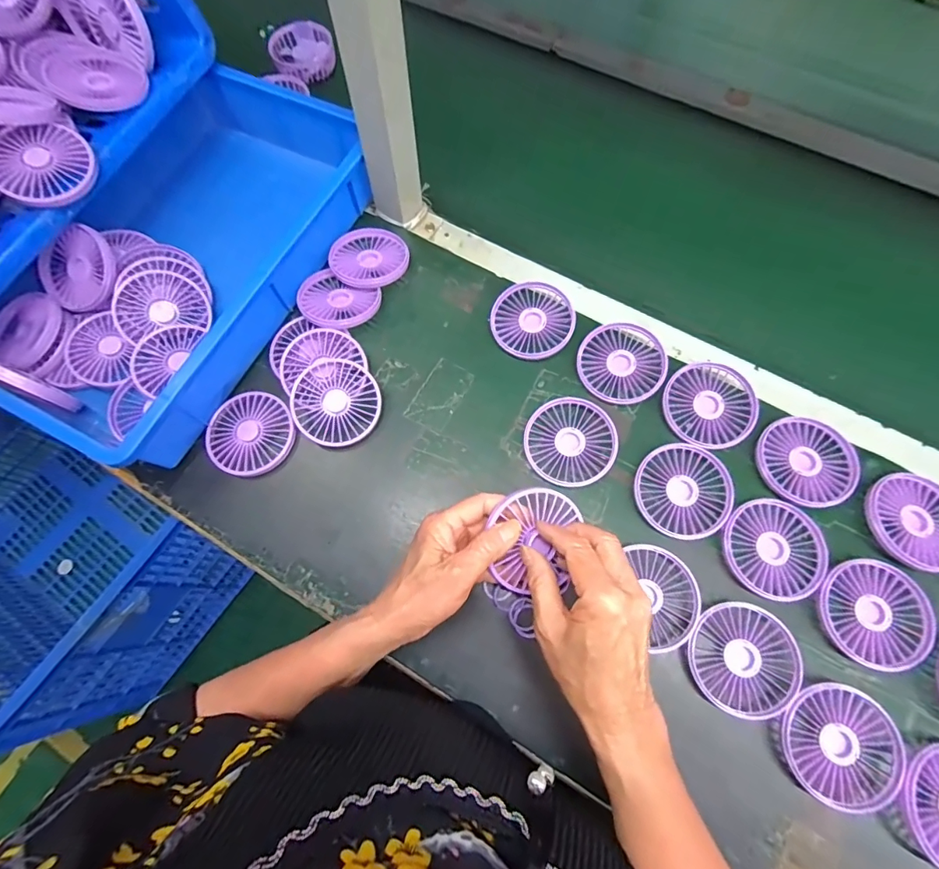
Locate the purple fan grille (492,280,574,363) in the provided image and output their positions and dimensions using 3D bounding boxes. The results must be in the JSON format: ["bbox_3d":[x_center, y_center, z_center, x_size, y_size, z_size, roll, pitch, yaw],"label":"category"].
[{"bbox_3d":[0.068,-0.124,0.491,0.084,0.017,0.086,0,71,0],"label":"purple fan grille"}]

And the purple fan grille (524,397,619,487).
[{"bbox_3d":[0.100,0.007,0.449,0.086,0.014,0.087,0,71,0],"label":"purple fan grille"}]

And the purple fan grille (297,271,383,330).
[{"bbox_3d":[-0.144,-0.142,0.498,0.083,0.028,0.069,26,73,9],"label":"purple fan grille"}]

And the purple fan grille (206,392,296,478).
[{"bbox_3d":[-0.222,-0.001,0.462,0.083,0.018,0.084,-41,76,-12],"label":"purple fan grille"}]

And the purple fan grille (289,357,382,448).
[{"bbox_3d":[-0.135,-0.032,0.457,0.085,0.006,0.085,1,86,-8],"label":"purple fan grille"}]

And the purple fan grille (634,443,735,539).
[{"bbox_3d":[0.201,0.052,0.428,0.087,0.009,0.084,-6,71,-2],"label":"purple fan grille"}]

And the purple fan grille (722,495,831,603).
[{"bbox_3d":[0.277,0.103,0.411,0.087,0.007,0.085,0,71,0],"label":"purple fan grille"}]

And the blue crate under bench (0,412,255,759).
[{"bbox_3d":[-0.880,0.223,0.944,0.658,0.404,0.439,30,74,10],"label":"blue crate under bench"}]

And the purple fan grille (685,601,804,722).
[{"bbox_3d":[0.231,0.189,0.382,0.085,0.015,0.085,35,75,11],"label":"purple fan grille"}]

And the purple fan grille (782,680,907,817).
[{"bbox_3d":[0.297,0.250,0.367,0.085,0.021,0.086,0,71,0],"label":"purple fan grille"}]

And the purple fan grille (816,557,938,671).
[{"bbox_3d":[0.350,0.154,0.390,0.083,0.011,0.088,0,71,0],"label":"purple fan grille"}]

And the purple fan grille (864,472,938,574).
[{"bbox_3d":[0.407,0.081,0.411,0.086,0.020,0.081,0,71,0],"label":"purple fan grille"}]

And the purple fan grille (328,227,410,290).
[{"bbox_3d":[-0.117,-0.201,0.521,0.084,0.022,0.089,0,71,0],"label":"purple fan grille"}]

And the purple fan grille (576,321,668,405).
[{"bbox_3d":[0.158,-0.075,0.471,0.084,0.014,0.087,0,71,0],"label":"purple fan grille"}]

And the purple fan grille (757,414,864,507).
[{"bbox_3d":[0.322,0.027,0.435,0.087,0.010,0.085,0,71,0],"label":"purple fan grille"}]

